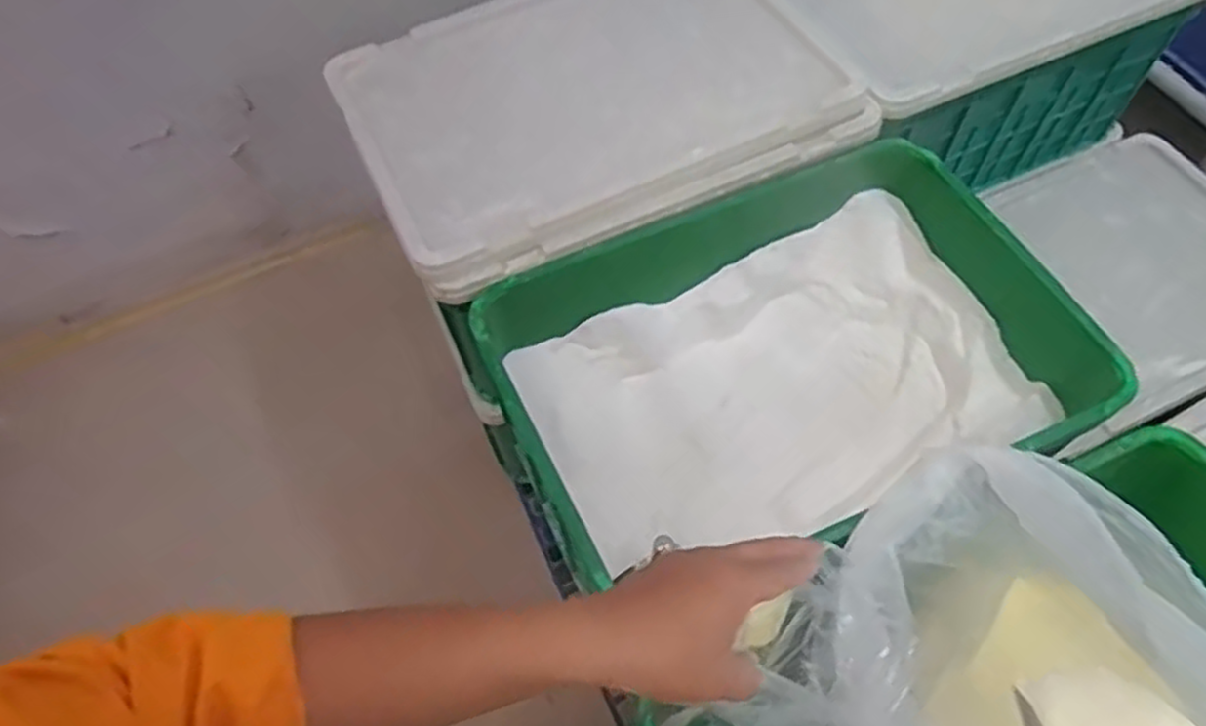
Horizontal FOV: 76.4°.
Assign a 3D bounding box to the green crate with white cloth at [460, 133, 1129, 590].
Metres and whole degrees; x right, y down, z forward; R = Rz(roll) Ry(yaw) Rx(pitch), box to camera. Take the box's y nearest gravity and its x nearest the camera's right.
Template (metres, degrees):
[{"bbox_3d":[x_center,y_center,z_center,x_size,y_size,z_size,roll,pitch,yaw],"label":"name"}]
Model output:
[{"bbox_3d":[0.207,0.018,0.953,0.628,0.258,0.371,-23,60,-9],"label":"green crate with white cloth"}]

